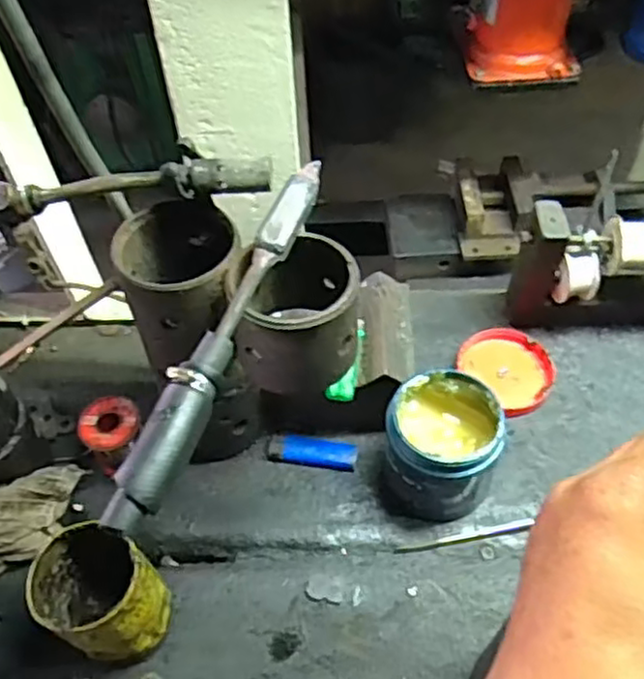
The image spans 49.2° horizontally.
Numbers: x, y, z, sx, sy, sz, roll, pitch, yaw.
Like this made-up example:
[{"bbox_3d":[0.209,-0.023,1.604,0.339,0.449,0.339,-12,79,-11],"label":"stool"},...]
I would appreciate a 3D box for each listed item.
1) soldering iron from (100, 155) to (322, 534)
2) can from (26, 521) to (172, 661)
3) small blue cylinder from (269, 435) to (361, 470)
[{"bbox_3d":[-0.057,-0.012,0.433,0.024,0.029,0.271,15,54,15],"label":"soldering iron"},{"bbox_3d":[-0.160,0.188,0.515,0.076,0.099,0.076,21,56,19],"label":"can"},{"bbox_3d":[-0.009,0.100,0.633,0.079,0.009,0.025,6,52,8],"label":"small blue cylinder"}]

